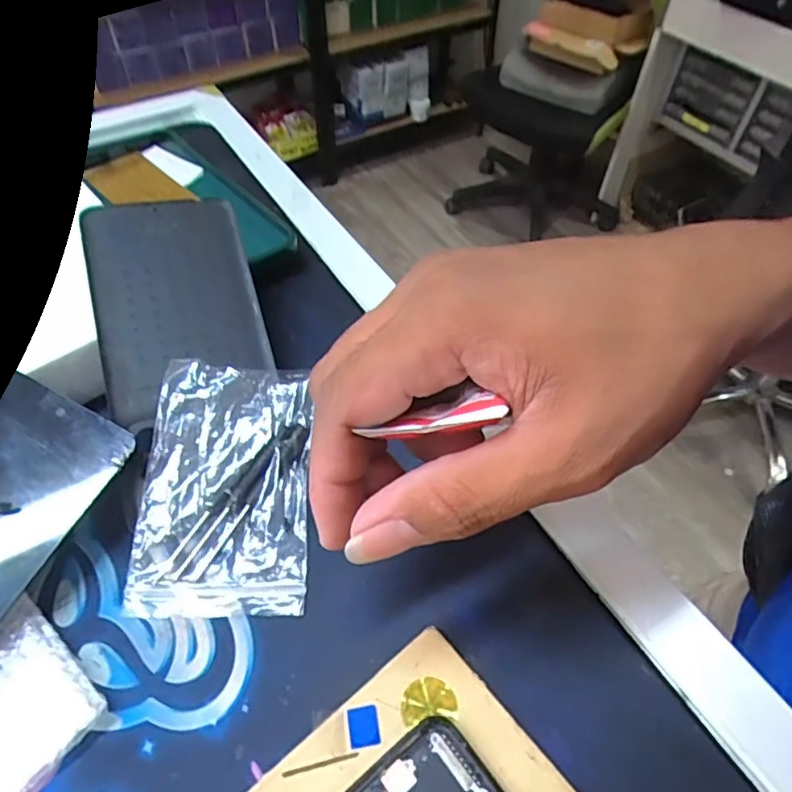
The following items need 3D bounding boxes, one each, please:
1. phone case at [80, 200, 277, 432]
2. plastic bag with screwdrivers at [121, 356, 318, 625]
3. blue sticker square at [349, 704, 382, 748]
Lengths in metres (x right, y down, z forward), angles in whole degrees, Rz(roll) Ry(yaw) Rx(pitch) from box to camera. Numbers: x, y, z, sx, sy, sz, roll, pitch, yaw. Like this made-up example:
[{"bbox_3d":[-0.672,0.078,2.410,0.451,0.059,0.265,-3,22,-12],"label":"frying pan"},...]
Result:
[{"bbox_3d":[-0.104,-0.046,0.274,0.072,0.004,0.112,-12,72,-18],"label":"phone case"},{"bbox_3d":[-0.071,0.036,0.243,0.067,0.013,0.105,3,69,-7],"label":"plastic bag with screwdrivers"},{"bbox_3d":[-0.011,0.112,0.195,0.010,0.004,0.012,-7,53,-9],"label":"blue sticker square"}]

